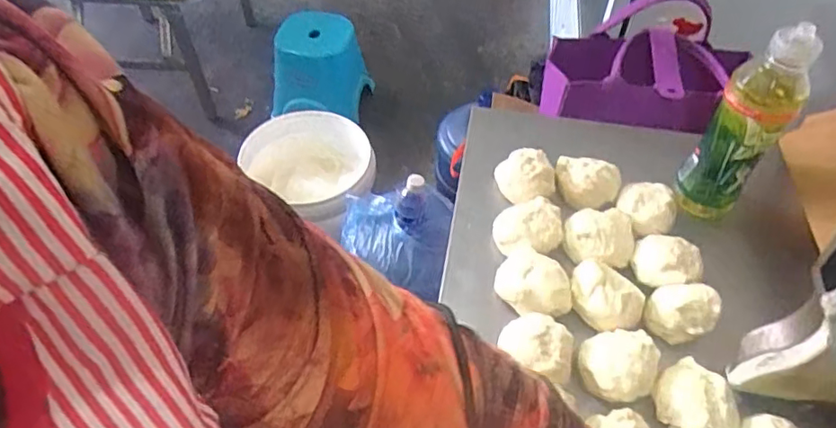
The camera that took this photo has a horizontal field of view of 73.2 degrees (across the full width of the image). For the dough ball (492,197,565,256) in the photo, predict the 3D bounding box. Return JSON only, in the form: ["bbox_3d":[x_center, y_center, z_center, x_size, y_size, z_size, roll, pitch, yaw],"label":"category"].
[{"bbox_3d":[0.122,0.020,0.623,0.076,0.040,0.067,-10,53,-9],"label":"dough ball"}]

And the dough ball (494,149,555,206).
[{"bbox_3d":[0.128,-0.041,0.663,0.059,0.043,0.070,-13,54,-11],"label":"dough ball"}]

